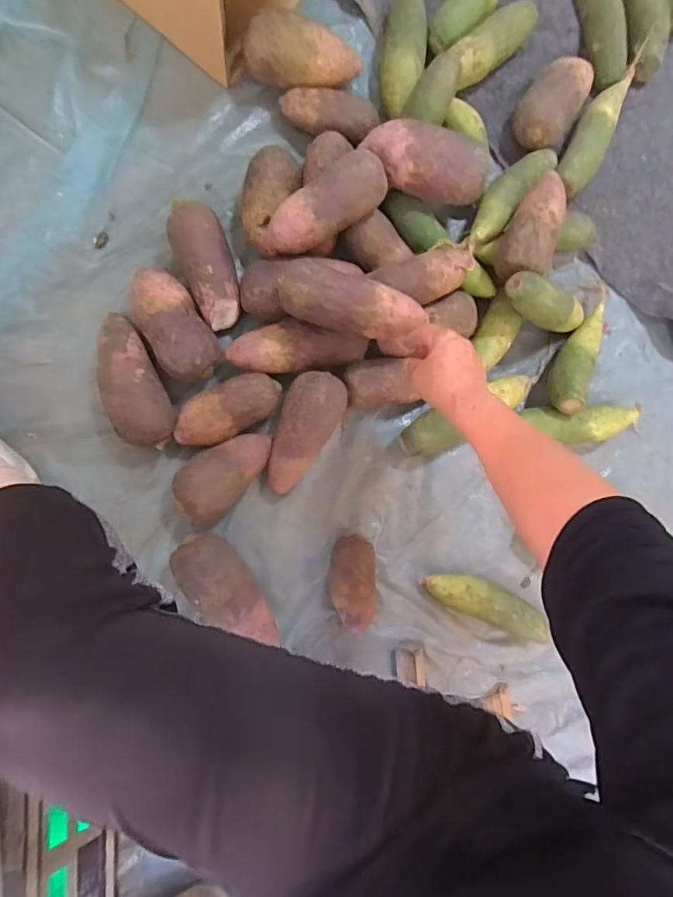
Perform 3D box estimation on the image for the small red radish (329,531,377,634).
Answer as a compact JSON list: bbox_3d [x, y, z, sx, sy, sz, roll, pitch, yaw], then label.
[{"bbox_3d":[0.020,0.178,0.641,0.056,0.057,0.126,-4,88,-9],"label":"small red radish"}]

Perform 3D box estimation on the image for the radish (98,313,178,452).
[{"bbox_3d":[-0.257,-0.085,0.605,0.073,0.074,0.179,-19,91,-9],"label":"radish"}]

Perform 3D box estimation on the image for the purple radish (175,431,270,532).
[{"bbox_3d":[-0.140,0.029,0.608,0.132,0.073,0.075,-45,95,-8],"label":"purple radish"}]

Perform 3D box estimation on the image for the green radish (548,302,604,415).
[{"bbox_3d":[0.346,-0.126,0.690,0.051,0.048,0.181,34,63,-6],"label":"green radish"}]

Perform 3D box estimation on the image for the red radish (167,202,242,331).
[{"bbox_3d":[-0.170,-0.235,0.627,0.066,0.068,0.155,-18,90,-9],"label":"red radish"}]

